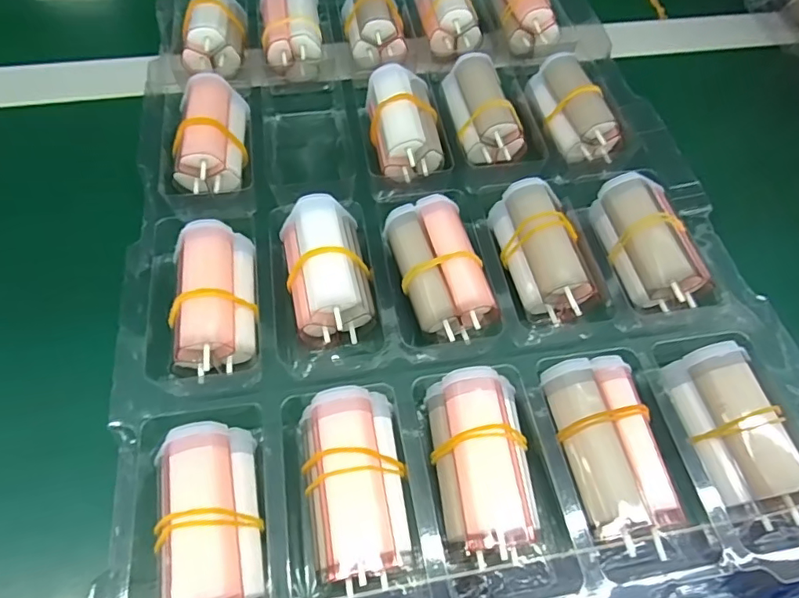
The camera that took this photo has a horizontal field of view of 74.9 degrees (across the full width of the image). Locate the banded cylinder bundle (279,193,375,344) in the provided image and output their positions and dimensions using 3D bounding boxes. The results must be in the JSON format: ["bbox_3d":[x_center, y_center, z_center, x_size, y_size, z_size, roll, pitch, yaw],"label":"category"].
[{"bbox_3d":[-0.033,-0.016,0.241,0.036,0.024,0.067,-11,60,-9],"label":"banded cylinder bundle"}]

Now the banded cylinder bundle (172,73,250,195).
[{"bbox_3d":[-0.099,-0.089,0.280,0.029,0.023,0.068,-2,59,-3],"label":"banded cylinder bundle"}]

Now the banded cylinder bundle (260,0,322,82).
[{"bbox_3d":[-0.069,-0.173,0.333,0.036,0.024,0.068,-6,59,-5],"label":"banded cylinder bundle"}]

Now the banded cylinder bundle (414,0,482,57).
[{"bbox_3d":[0.029,-0.194,0.346,0.031,0.024,0.067,-12,60,-9],"label":"banded cylinder bundle"}]

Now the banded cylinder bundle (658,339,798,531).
[{"bbox_3d":[0.134,0.051,0.205,0.028,0.022,0.066,-11,60,-8],"label":"banded cylinder bundle"}]

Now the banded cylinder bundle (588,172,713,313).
[{"bbox_3d":[0.122,-0.028,0.252,0.033,0.026,0.067,-7,60,-6],"label":"banded cylinder bundle"}]

